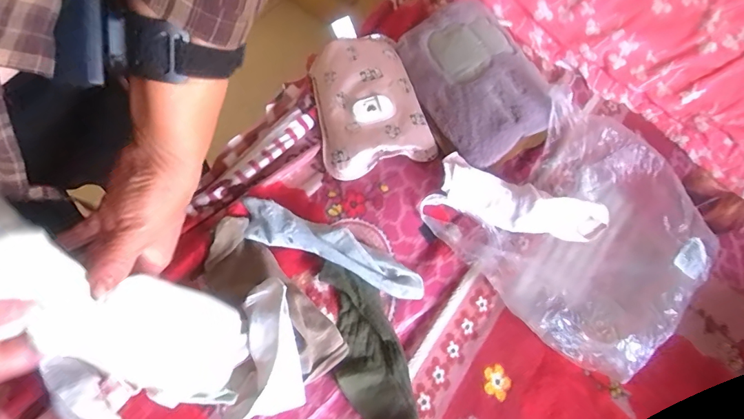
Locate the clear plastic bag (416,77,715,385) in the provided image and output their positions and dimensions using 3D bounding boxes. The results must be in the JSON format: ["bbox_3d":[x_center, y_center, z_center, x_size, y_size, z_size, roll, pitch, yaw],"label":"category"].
[{"bbox_3d":[0.268,0.028,0.615,0.278,0.121,0.311,-41,75,-15],"label":"clear plastic bag"}]

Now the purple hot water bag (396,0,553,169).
[{"bbox_3d":[0.152,-0.194,0.652,0.156,0.033,0.243,-22,71,-10],"label":"purple hot water bag"}]

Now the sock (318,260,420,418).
[{"bbox_3d":[-0.003,0.173,0.515,0.080,0.044,0.268,-20,71,-9],"label":"sock"}]

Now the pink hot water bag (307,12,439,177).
[{"bbox_3d":[-0.013,-0.168,0.670,0.153,0.035,0.240,-16,70,-8],"label":"pink hot water bag"}]

